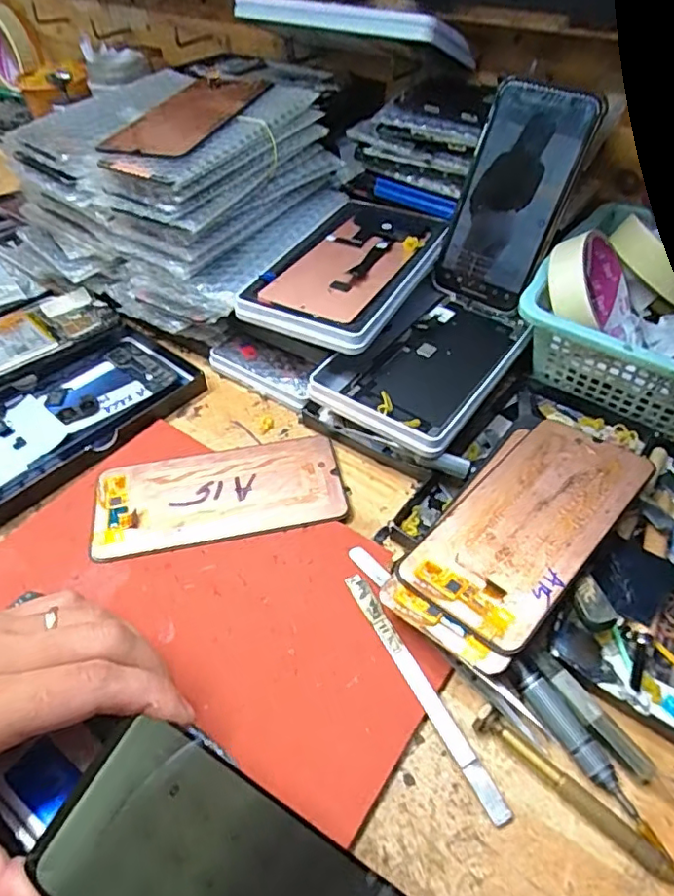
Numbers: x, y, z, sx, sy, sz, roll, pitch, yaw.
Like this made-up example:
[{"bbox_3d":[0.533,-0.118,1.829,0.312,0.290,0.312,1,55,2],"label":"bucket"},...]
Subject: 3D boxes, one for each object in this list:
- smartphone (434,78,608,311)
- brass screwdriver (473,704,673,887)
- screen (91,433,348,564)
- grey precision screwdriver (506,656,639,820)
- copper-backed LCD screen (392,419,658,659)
[{"bbox_3d":[0.124,-0.177,0.399,0.070,0.142,0.008,28,30,19],"label":"smartphone"},{"bbox_3d":[0.105,0.150,0.234,0.106,0.008,0.011,33,57,26],"label":"brass screwdriver"},{"bbox_3d":[-0.073,0.028,0.347,0.149,0.004,0.073,-12,50,-9],"label":"screen"},{"bbox_3d":[0.105,0.127,0.249,0.013,0.008,0.084,-26,53,-20],"label":"grey precision screwdriver"},{"bbox_3d":[0.104,0.037,0.299,0.068,0.004,0.146,31,58,34],"label":"copper-backed LCD screen"}]

